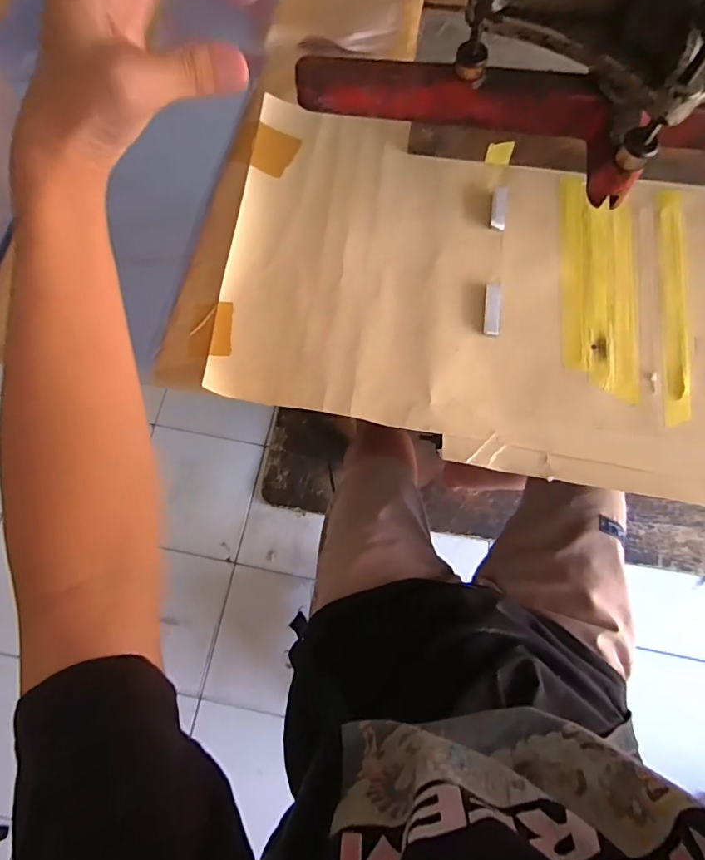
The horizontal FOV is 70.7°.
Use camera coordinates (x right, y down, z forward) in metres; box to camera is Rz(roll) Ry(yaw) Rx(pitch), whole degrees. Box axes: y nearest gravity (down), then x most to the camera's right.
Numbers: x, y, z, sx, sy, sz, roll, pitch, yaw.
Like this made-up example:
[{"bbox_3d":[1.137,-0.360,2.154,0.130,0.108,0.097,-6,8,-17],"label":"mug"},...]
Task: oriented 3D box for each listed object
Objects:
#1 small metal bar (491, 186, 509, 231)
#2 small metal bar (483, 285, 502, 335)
[{"bbox_3d":[0.124,-0.188,0.422,0.013,0.005,0.043,8,74,2],"label":"small metal bar"},{"bbox_3d":[0.110,-0.095,0.394,0.012,0.009,0.045,7,73,2],"label":"small metal bar"}]

